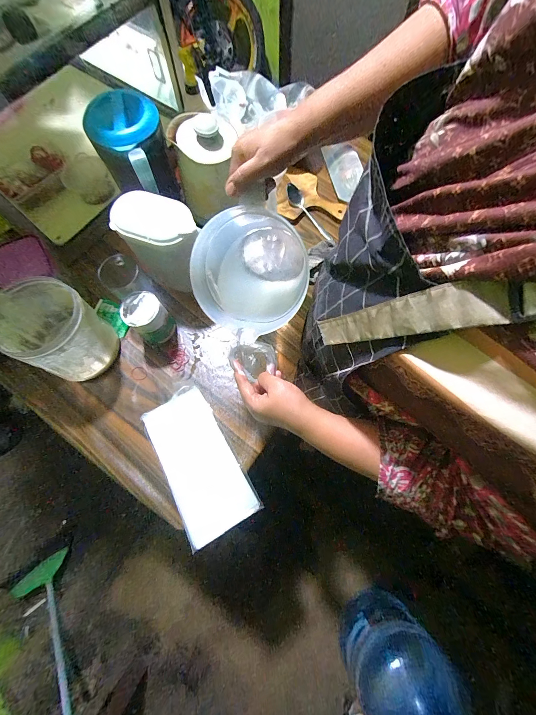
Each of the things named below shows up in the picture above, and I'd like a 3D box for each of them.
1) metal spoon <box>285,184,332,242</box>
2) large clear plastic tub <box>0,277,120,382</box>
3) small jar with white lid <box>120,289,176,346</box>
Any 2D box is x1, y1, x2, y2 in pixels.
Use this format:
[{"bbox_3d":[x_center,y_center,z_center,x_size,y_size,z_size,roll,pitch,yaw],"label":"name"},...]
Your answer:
[{"bbox_3d":[0.098,-0.367,0.723,0.041,0.022,0.186,-28,75,-7],"label":"metal spoon"},{"bbox_3d":[-0.387,-0.046,0.543,0.149,0.163,0.144,0,74,0],"label":"large clear plastic tub"},{"bbox_3d":[-0.242,-0.079,0.584,0.071,0.098,0.082,42,78,11],"label":"small jar with white lid"}]

